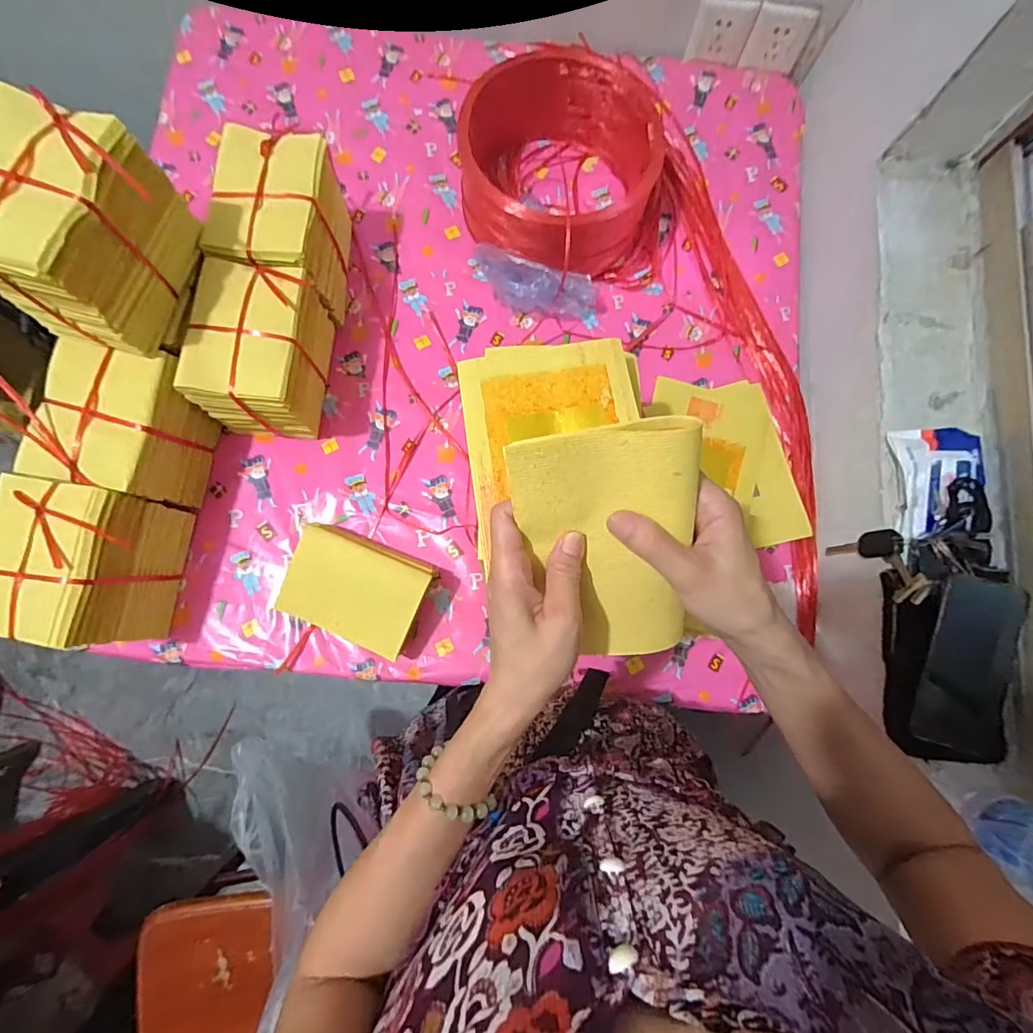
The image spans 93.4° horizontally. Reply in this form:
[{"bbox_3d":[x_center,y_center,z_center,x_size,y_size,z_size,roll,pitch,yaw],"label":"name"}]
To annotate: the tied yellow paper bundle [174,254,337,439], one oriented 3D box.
[{"bbox_3d":[-0.313,-0.201,0.612,0.119,0.149,0.167,8,80,-1],"label":"tied yellow paper bundle"}]

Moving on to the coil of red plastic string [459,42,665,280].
[{"bbox_3d":[0.061,-0.480,0.686,0.268,0.127,0.245,0,81,-3],"label":"coil of red plastic string"}]

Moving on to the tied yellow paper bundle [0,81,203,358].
[{"bbox_3d":[-0.423,-0.276,0.477,0.122,0.132,0.167,14,80,0],"label":"tied yellow paper bundle"}]

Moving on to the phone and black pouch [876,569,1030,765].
[{"bbox_3d":[0.443,0.150,0.499,0.112,0.046,0.189,4,80,-2],"label":"phone and black pouch"}]

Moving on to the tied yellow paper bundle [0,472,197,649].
[{"bbox_3d":[-0.485,0.054,0.553,0.119,0.146,0.160,9,80,-1],"label":"tied yellow paper bundle"}]

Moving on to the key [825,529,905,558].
[{"bbox_3d":[0.402,0.034,0.566,0.016,0.100,0.026,20,80,1],"label":"key"}]

